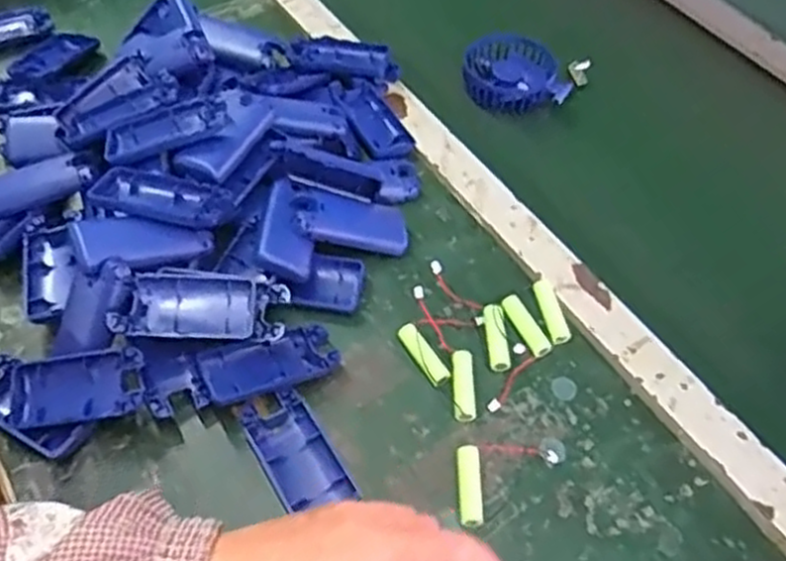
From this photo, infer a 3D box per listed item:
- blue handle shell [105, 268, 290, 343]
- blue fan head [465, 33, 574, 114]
[{"bbox_3d":[-0.132,0.020,0.526,0.111,0.034,0.050,1,53,-2],"label":"blue handle shell"},{"bbox_3d":[0.119,-0.199,0.740,0.086,0.032,0.088,1,54,-1],"label":"blue fan head"}]

